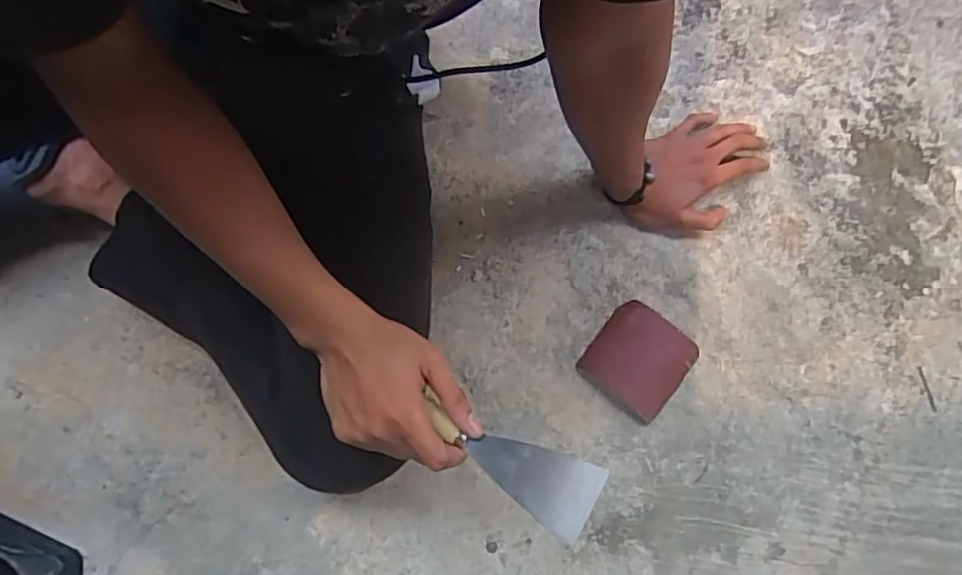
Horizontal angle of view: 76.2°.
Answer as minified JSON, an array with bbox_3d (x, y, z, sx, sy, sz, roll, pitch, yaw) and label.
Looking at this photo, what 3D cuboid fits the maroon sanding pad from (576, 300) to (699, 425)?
[{"bbox_3d":[0.166,0.076,0.647,0.096,0.013,0.102,38,78,9],"label":"maroon sanding pad"}]

